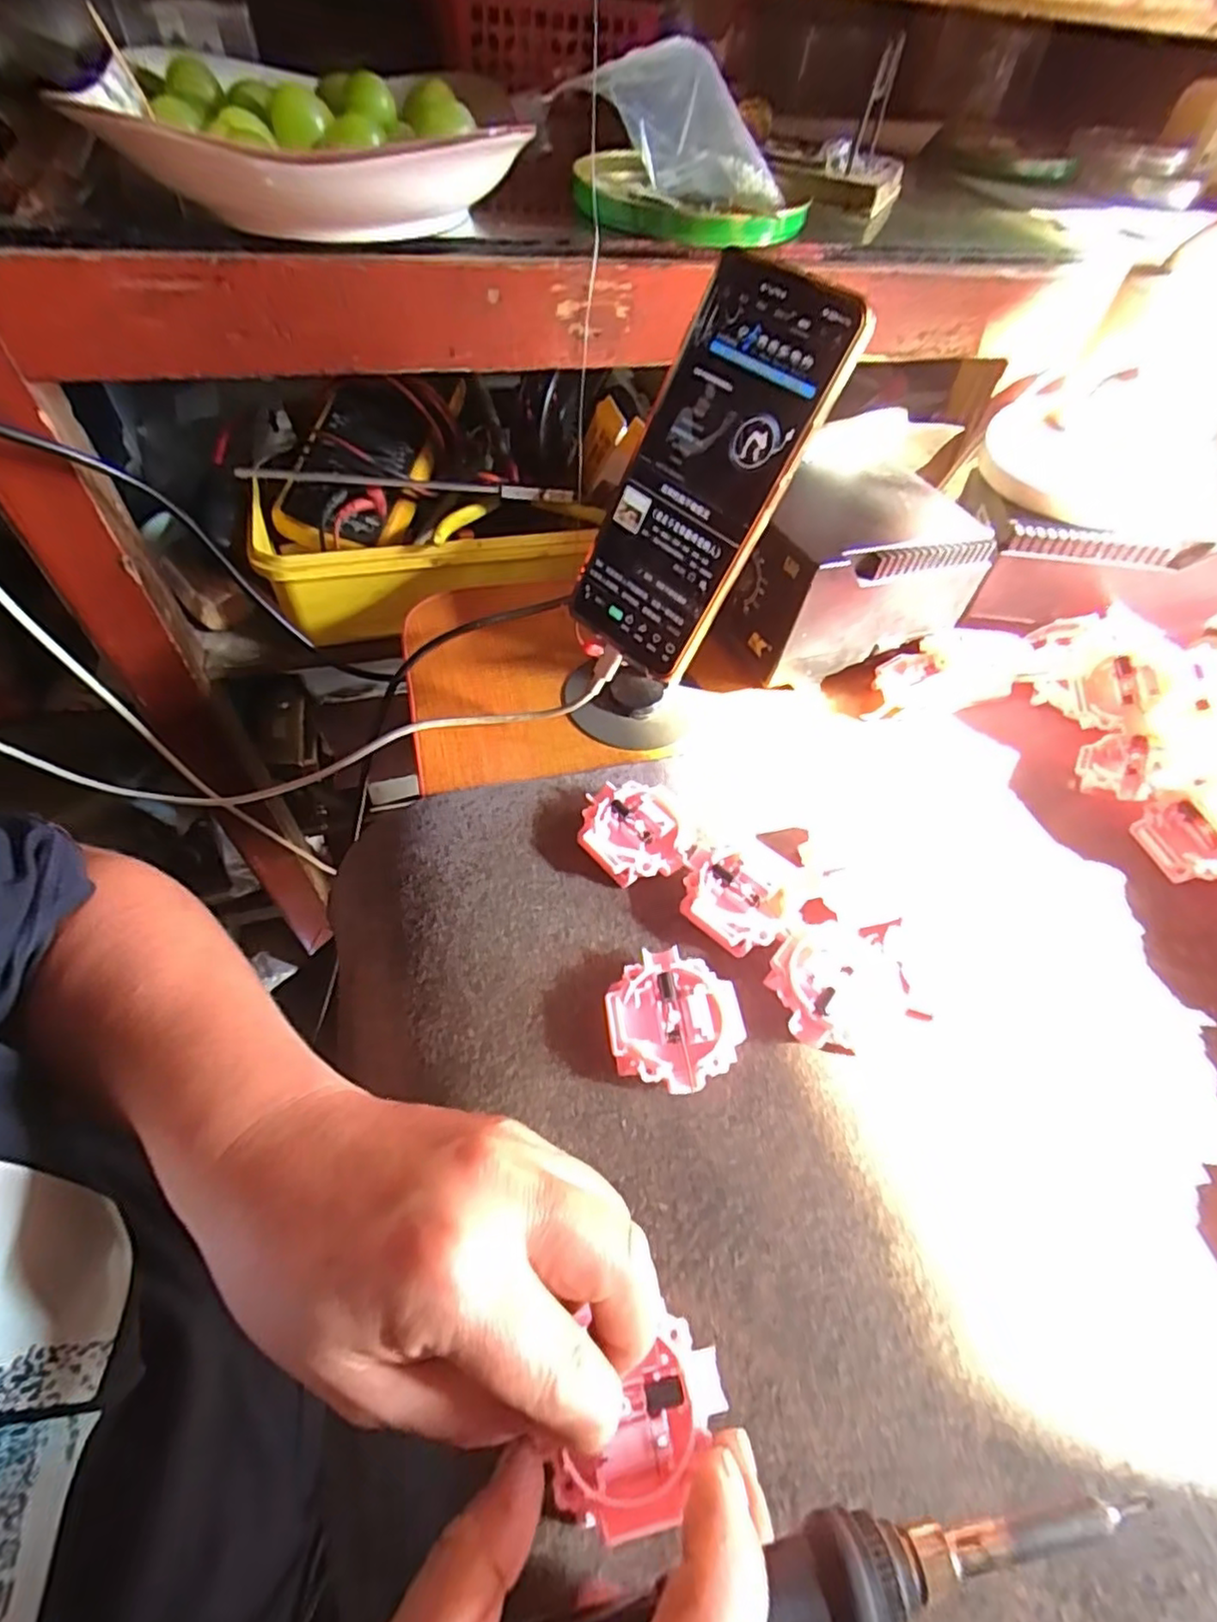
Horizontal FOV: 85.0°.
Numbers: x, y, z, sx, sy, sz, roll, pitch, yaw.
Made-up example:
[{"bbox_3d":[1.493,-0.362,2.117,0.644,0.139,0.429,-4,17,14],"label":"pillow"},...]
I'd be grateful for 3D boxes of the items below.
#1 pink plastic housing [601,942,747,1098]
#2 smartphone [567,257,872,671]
[{"bbox_3d":[0.026,0.084,0.269,0.052,0.016,0.054,-6,54,-9],"label":"pink plastic housing"},{"bbox_3d":[0.041,-0.147,0.302,0.075,0.163,0.013,45,32,25],"label":"smartphone"}]

